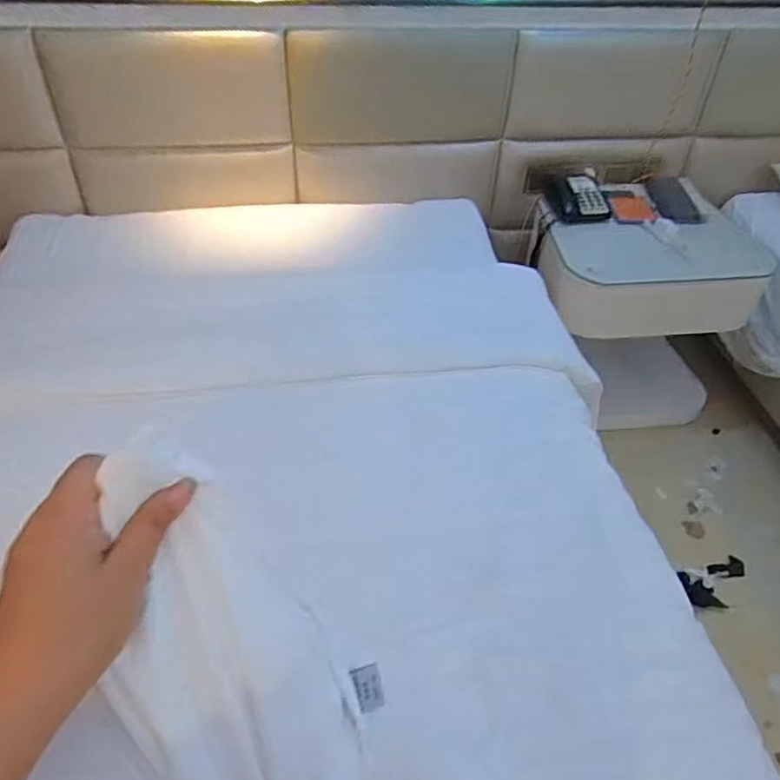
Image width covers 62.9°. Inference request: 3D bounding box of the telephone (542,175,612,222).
[{"bbox_3d":[0.478,-0.496,1.638,0.138,0.068,0.159,-4,43,-8],"label":"telephone"}]

